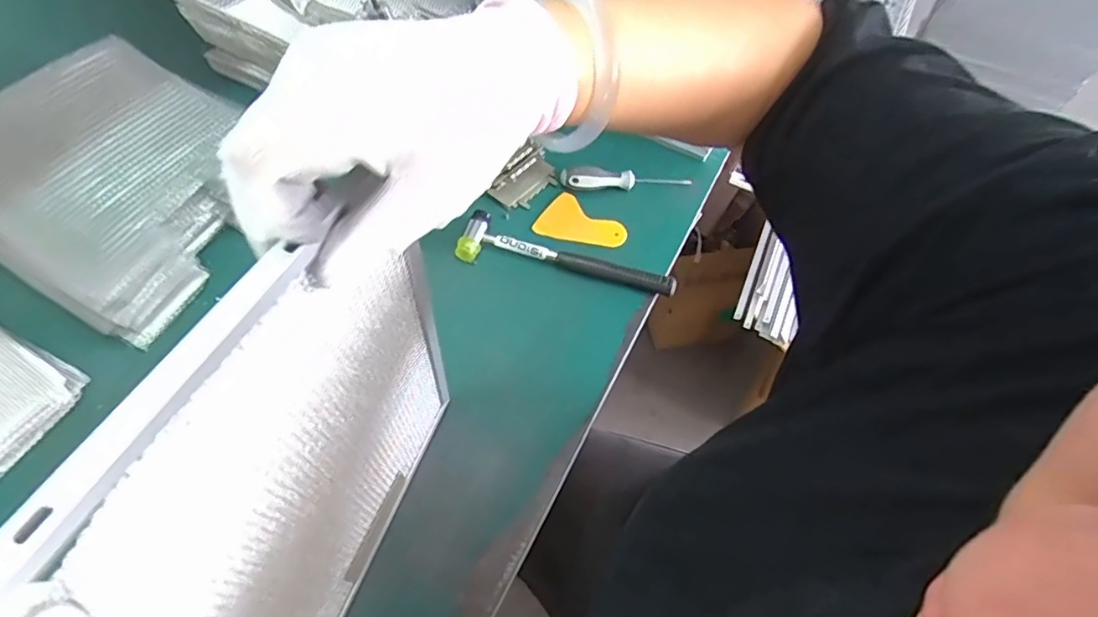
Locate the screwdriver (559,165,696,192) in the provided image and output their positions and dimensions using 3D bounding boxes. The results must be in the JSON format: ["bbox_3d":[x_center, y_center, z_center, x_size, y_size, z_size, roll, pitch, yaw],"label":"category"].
[{"bbox_3d":[0.093,-0.158,0.691,0.155,0.020,0.027,1,58,0],"label":"screwdriver"}]

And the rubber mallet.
[{"bbox_3d":[0.020,-0.061,0.628,0.243,0.021,0.053,12,59,7],"label":"rubber mallet"}]

